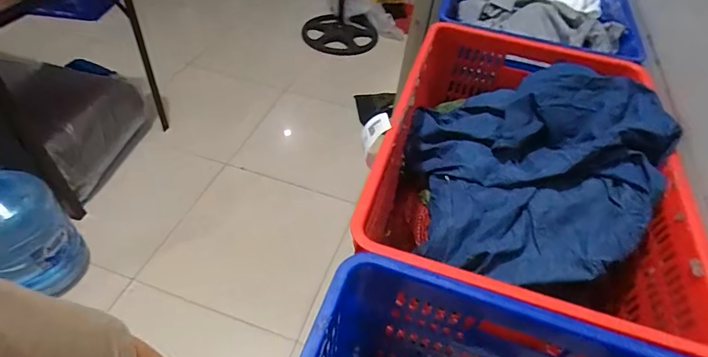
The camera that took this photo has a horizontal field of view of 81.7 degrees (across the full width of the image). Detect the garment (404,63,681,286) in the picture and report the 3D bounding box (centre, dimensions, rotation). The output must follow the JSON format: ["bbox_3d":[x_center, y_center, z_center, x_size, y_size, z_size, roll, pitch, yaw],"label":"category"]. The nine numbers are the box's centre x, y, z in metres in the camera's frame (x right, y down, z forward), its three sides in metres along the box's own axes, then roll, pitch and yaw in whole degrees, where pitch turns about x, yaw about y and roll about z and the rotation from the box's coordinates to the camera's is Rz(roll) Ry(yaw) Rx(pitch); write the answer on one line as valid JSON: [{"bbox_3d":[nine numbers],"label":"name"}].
[{"bbox_3d":[0.283,-0.020,0.658,0.350,0.175,0.352,9,47,2],"label":"garment"}]

